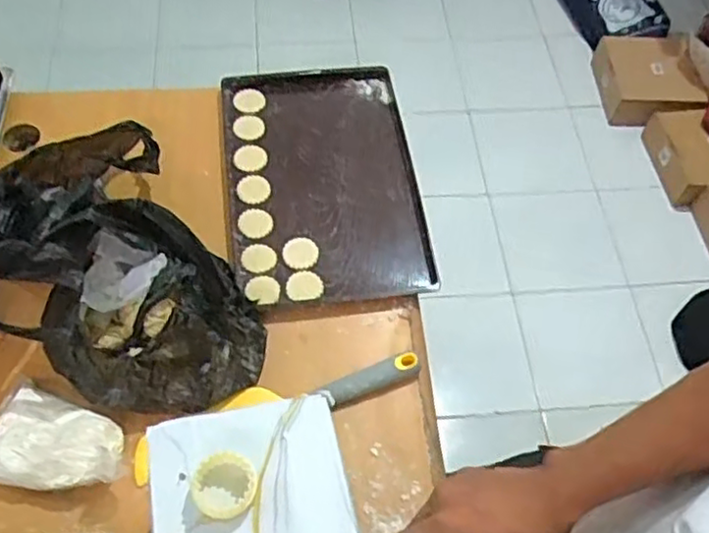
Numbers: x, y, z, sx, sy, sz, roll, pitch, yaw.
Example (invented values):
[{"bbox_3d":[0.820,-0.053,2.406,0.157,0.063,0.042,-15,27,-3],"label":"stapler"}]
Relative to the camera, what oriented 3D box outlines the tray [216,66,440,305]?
[{"bbox_3d":[-0.045,-0.118,0.894,0.248,0.041,0.351,-5,60,-7],"label":"tray"}]

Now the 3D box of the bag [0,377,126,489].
[{"bbox_3d":[-0.303,0.173,0.679,0.155,0.047,0.102,14,59,5],"label":"bag"}]

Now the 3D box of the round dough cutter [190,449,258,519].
[{"bbox_3d":[-0.104,0.174,0.548,0.048,0.019,0.054,24,61,10],"label":"round dough cutter"}]

